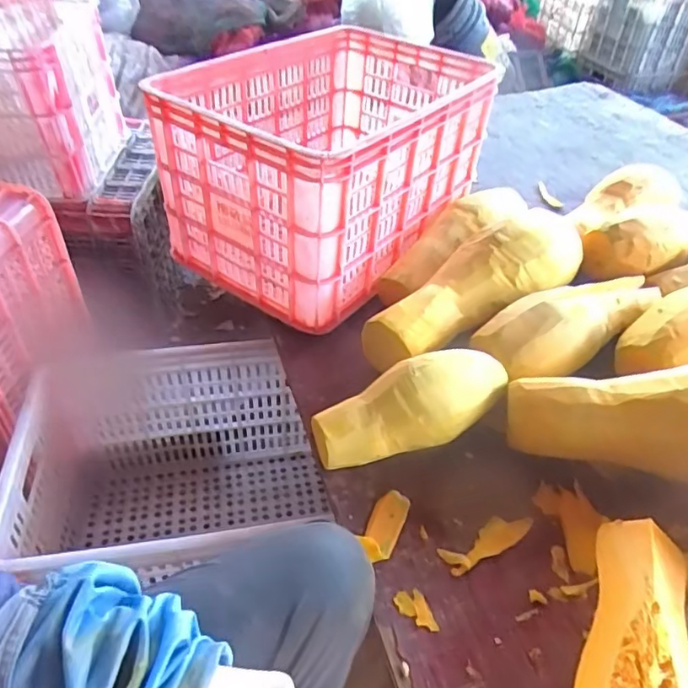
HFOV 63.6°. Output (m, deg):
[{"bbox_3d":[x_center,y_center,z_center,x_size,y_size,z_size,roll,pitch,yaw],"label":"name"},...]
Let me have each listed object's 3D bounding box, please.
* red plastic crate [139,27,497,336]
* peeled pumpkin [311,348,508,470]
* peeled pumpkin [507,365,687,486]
[{"bbox_3d":[-0.014,-0.318,0.966,0.378,0.293,0.529,24,47,23],"label":"red plastic crate"},{"bbox_3d":[0.084,0.083,0.672,0.241,0.102,0.090,-16,45,-18],"label":"peeled pumpkin"},{"bbox_3d":[0.370,0.087,0.626,0.352,0.095,0.113,-1,40,19],"label":"peeled pumpkin"}]

